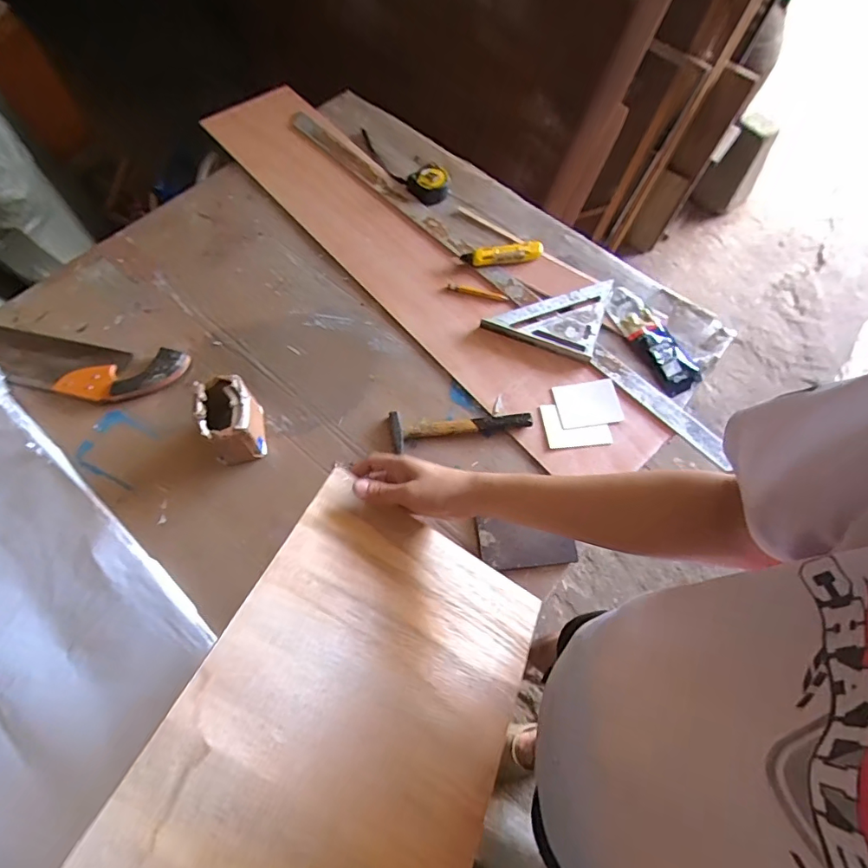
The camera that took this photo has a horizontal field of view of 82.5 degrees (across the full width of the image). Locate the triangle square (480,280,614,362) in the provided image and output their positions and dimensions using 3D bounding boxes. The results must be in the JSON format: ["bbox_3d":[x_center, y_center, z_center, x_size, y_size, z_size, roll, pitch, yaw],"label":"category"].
[{"bbox_3d":[0.191,-0.213,0.814,0.182,0.016,0.175,18,66,5],"label":"triangle square"}]

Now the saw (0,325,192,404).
[{"bbox_3d":[-0.562,-0.108,0.720,0.389,0.022,0.096,10,66,2],"label":"saw"}]

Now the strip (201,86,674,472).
[{"bbox_3d":[-0.042,-0.300,0.845,0.180,0.013,0.984,-38,73,-17],"label":"strip"}]

